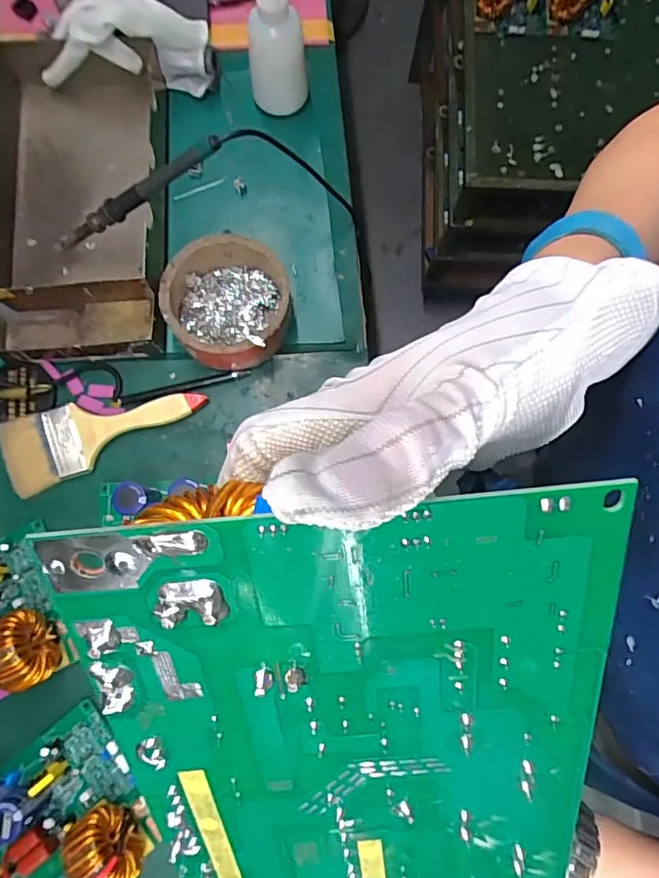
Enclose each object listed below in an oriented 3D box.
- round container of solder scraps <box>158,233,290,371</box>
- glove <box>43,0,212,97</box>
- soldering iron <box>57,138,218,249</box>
[{"bbox_3d":[-0.101,-0.134,0.543,0.118,0.056,0.118,0,79,0],"label":"round container of solder scraps"},{"bbox_3d":[-0.216,-0.414,0.565,0.172,0.090,0.060,2,79,0],"label":"glove"},{"bbox_3d":[-0.185,-0.228,0.511,0.205,0.020,0.020,-21,79,22],"label":"soldering iron"}]

